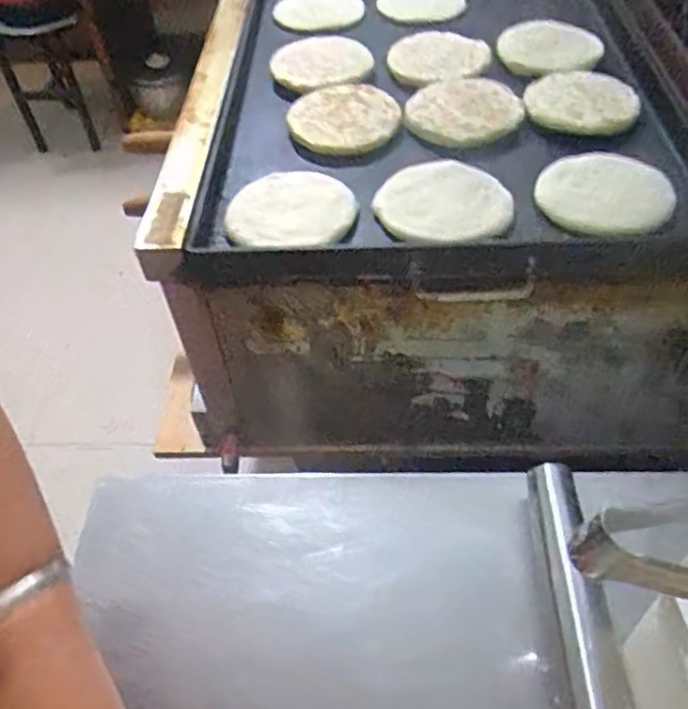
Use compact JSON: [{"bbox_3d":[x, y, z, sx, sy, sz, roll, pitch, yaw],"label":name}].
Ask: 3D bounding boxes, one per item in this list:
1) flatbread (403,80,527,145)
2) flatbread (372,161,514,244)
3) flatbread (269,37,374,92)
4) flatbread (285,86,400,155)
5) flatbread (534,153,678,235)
[{"bbox_3d":[0.139,-0.278,0.733,0.125,0.029,0.125,-2,50,2],"label":"flatbread"},{"bbox_3d":[0.099,-0.155,0.634,0.133,0.011,0.135,-2,50,2],"label":"flatbread"},{"bbox_3d":[-0.026,-0.373,0.813,0.130,0.014,0.131,-2,50,2],"label":"flatbread"},{"bbox_3d":[0.000,-0.269,0.734,0.124,0.026,0.124,-6,50,-1],"label":"flatbread"},{"bbox_3d":[0.253,-0.165,0.627,0.119,0.019,0.117,2,50,5],"label":"flatbread"}]

